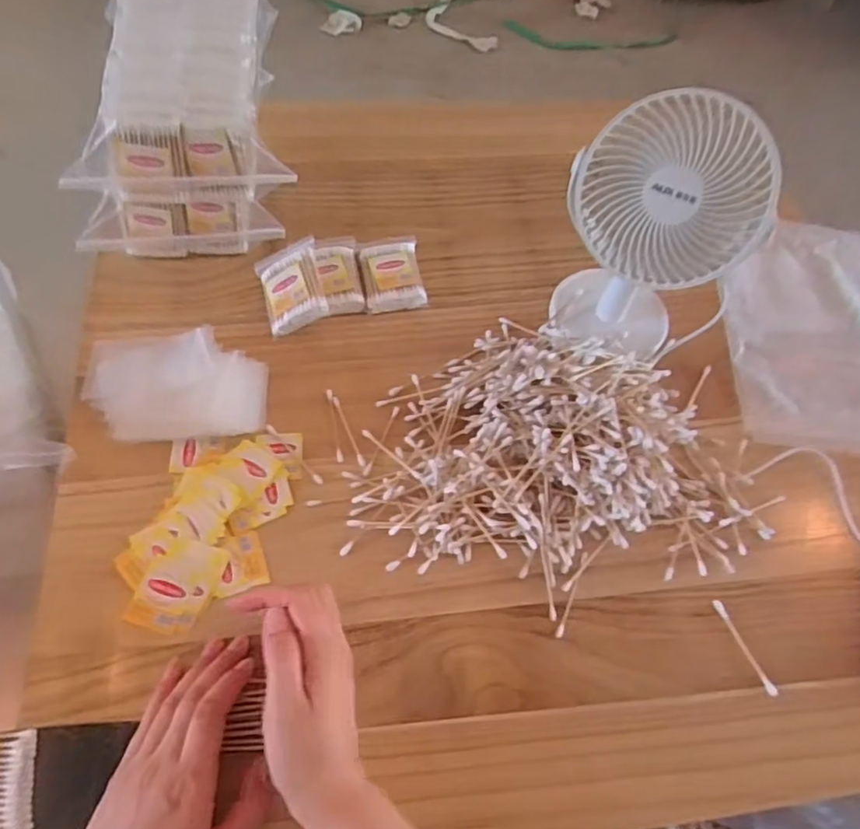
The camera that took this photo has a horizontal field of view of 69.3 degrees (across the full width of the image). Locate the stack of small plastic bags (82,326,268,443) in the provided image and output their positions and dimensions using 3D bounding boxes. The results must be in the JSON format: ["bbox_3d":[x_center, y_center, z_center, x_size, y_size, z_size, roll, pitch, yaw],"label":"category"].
[{"bbox_3d":[-0.215,-0.029,0.526,0.147,0.029,0.099,0,60,-7],"label":"stack of small plastic bags"}]

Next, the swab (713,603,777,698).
[{"bbox_3d":[0.237,0.175,0.469,0.010,0.008,0.073,-16,63,-16],"label":"swab"}]

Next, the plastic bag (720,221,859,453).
[{"bbox_3d":[0.394,-0.090,0.634,0.190,0.024,0.283,7,60,-3],"label":"plastic bag"}]

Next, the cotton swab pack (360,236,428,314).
[{"bbox_3d":[-0.038,-0.141,0.620,0.059,0.020,0.086,-6,61,-10],"label":"cotton swab pack"}]

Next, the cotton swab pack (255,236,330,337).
[{"bbox_3d":[-0.129,-0.122,0.586,0.061,0.013,0.089,-26,64,11],"label":"cotton swab pack"}]

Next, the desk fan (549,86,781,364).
[{"bbox_3d":[0.178,-0.143,0.519,0.149,0.211,0.092,22,61,7],"label":"desk fan"}]

